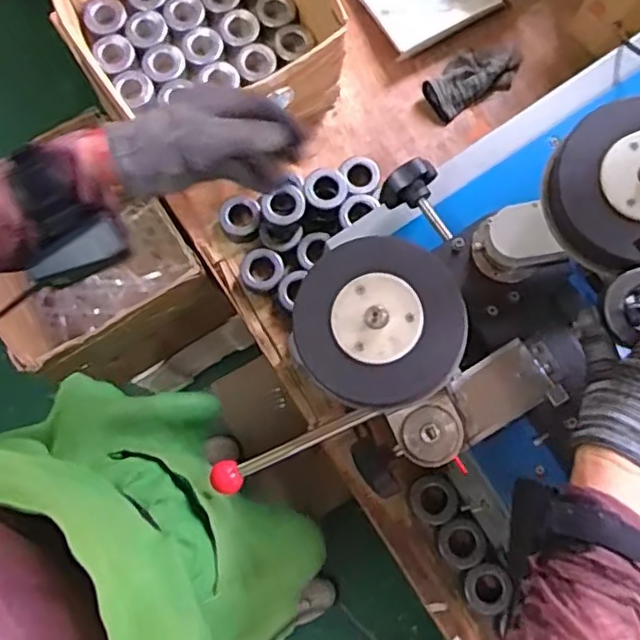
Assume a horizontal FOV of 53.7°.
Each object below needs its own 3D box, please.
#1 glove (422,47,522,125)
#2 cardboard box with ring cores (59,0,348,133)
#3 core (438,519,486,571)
[{"bbox_3d":[0.233,-0.373,0.968,0.154,0.033,0.085,-36,80,-8],"label":"glove"},{"bbox_3d":[-0.164,-0.423,0.899,0.326,0.176,0.341,-26,79,-6],"label":"cardboard box with ring cores"},{"bbox_3d":[0.181,0.287,0.808,0.055,0.020,0.062,2,78,0],"label":"core"}]

